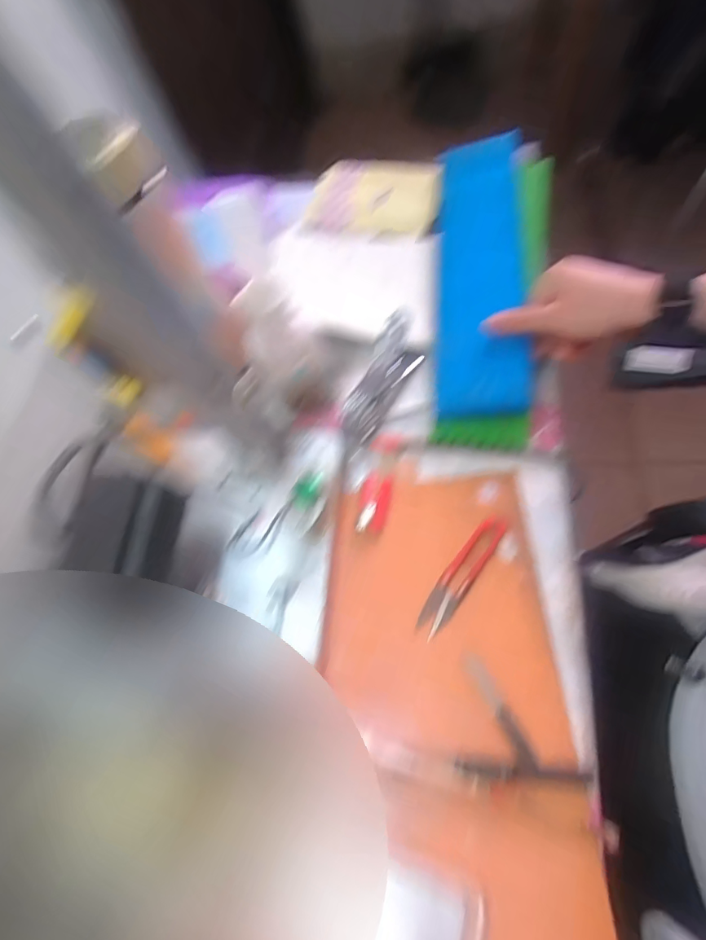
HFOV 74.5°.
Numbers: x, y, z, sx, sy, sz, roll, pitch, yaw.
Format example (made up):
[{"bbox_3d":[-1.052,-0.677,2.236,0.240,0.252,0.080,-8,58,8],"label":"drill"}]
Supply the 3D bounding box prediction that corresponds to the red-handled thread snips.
[{"bbox_3d":[0.085,0.082,0.365,0.022,0.013,0.105,32,76,22],"label":"red-handled thread snips"}]

